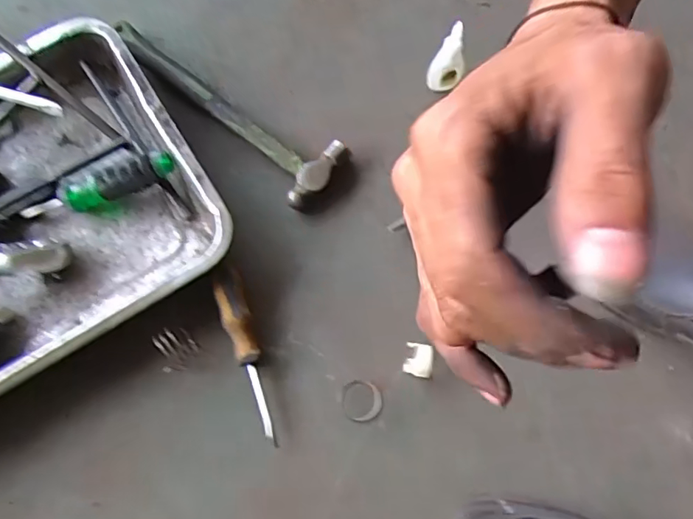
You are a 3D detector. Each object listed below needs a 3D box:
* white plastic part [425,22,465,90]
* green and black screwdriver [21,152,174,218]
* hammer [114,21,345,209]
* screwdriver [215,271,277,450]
[{"bbox_3d":[0.098,-0.191,0.511,0.031,0.091,0.020,16,73,3],"label":"white plastic part"},{"bbox_3d":[-0.228,-0.064,0.487,0.144,0.028,0.024,-18,74,8],"label":"green and black screwdriver"},{"bbox_3d":[-0.117,-0.155,0.525,0.260,0.024,0.067,40,76,10],"label":"hammer"},{"bbox_3d":[-0.085,0.080,0.456,0.024,0.028,0.147,-16,74,-7],"label":"screwdriver"}]

